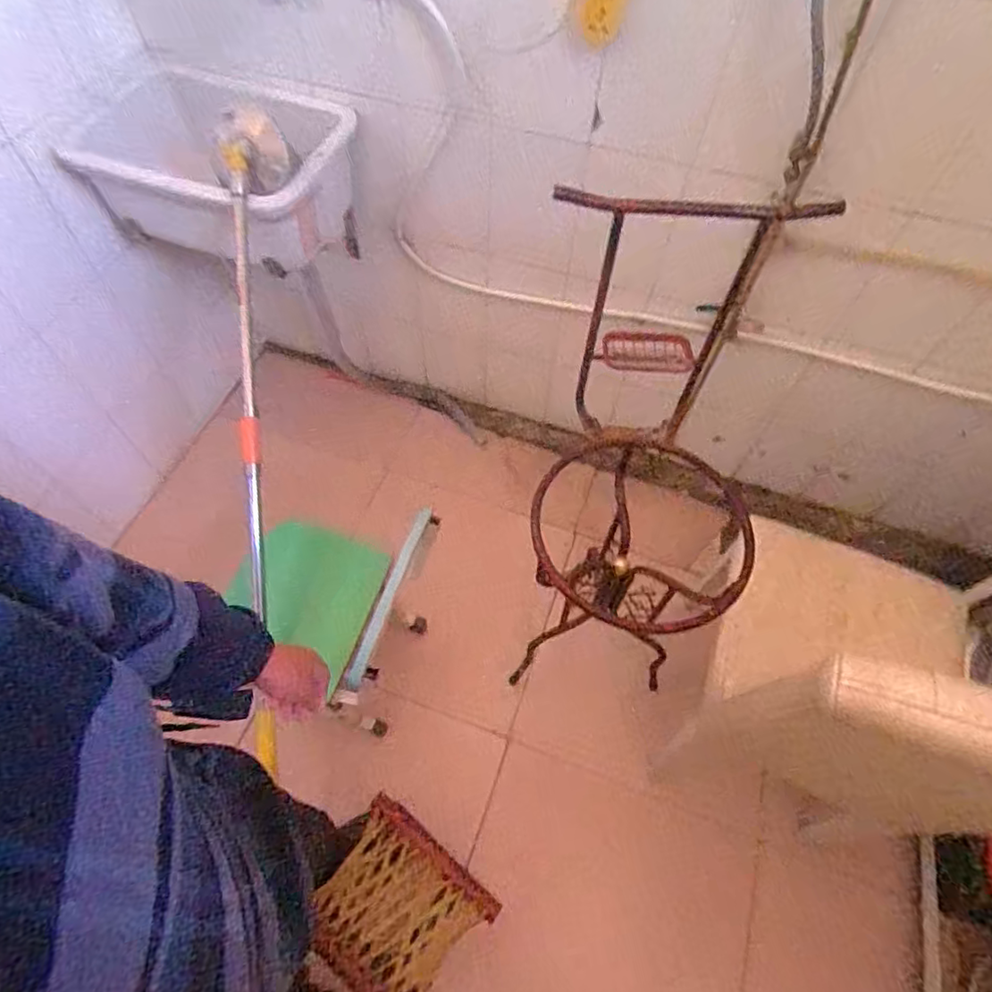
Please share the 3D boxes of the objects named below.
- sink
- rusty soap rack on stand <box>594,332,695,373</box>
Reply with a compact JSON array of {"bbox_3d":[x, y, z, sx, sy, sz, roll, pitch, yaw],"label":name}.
[{"bbox_3d":[-0.554,-0.679,1.219,0.500,0.239,0.373,14,60,7],"label":"sink"},{"bbox_3d":[0.257,-0.257,1.036,0.176,0.043,0.057,2,60,-1],"label":"rusty soap rack on stand"}]

